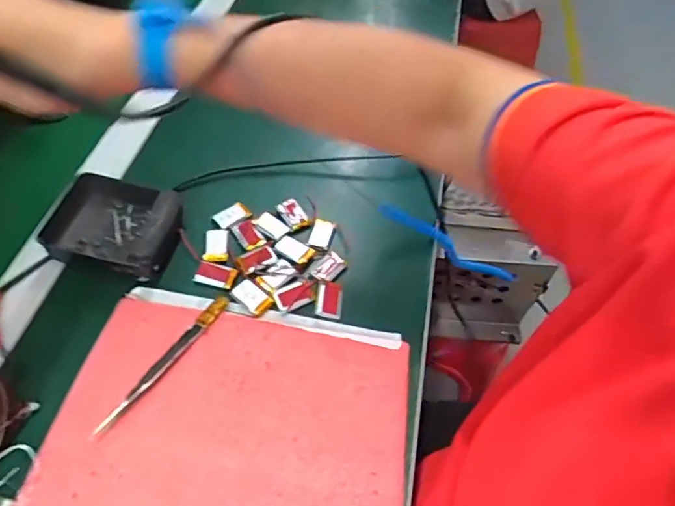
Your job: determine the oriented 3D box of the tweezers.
[{"bbox_3d":[-0.119,0.075,0.370,0.014,0.010,0.129,26,56,15],"label":"tweezers"}]

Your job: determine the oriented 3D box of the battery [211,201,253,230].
[{"bbox_3d":[-0.094,-0.035,0.463,0.020,0.004,0.030,39,61,24],"label":"battery"}]

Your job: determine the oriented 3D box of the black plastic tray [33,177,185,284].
[{"bbox_3d":[-0.186,-0.023,0.433,0.102,0.030,0.079,11,53,5],"label":"black plastic tray"}]

